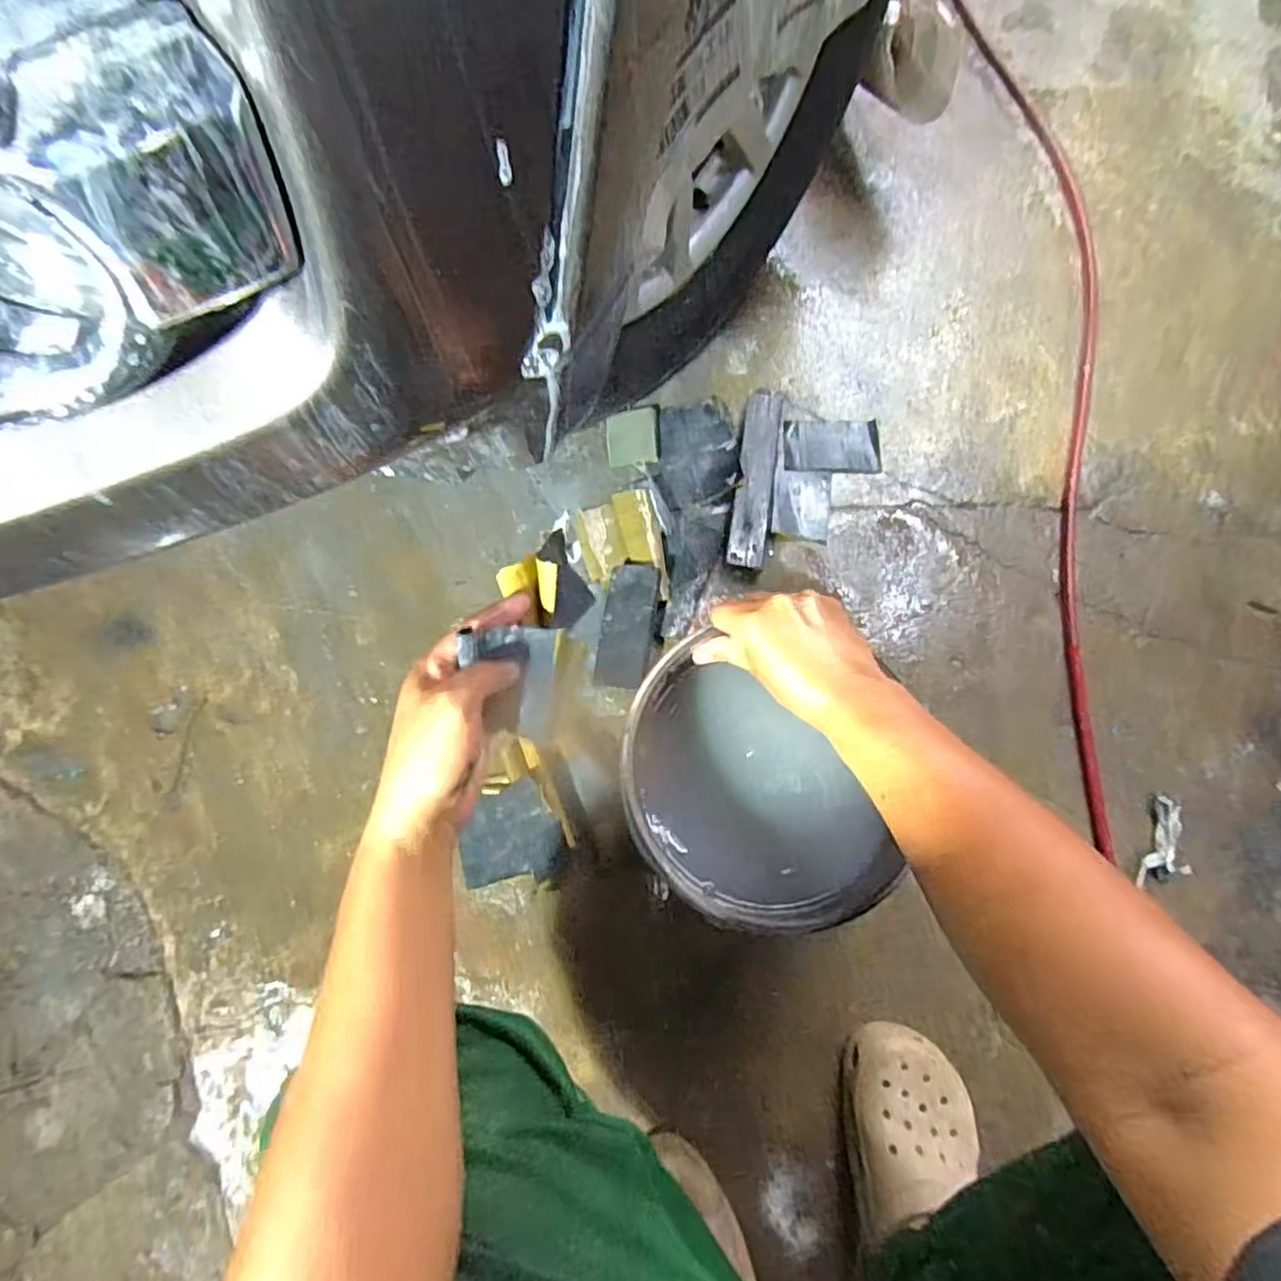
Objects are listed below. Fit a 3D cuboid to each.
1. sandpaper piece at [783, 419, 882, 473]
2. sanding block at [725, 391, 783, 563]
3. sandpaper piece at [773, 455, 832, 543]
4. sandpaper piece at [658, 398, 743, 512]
[{"bbox_3d":[0.234,-0.238,0.834,0.115,0.010,0.068,-1,78,-1],"label":"sandpaper piece"},{"bbox_3d":[0.139,-0.202,0.818,0.044,0.021,0.244,10,78,2],"label":"sanding block"},{"bbox_3d":[0.193,-0.164,0.810,0.065,0.009,0.098,9,78,2],"label":"sandpaper piece"},{"bbox_3d":[0.070,-0.228,0.830,0.094,0.012,0.140,-6,73,-3],"label":"sandpaper piece"}]

